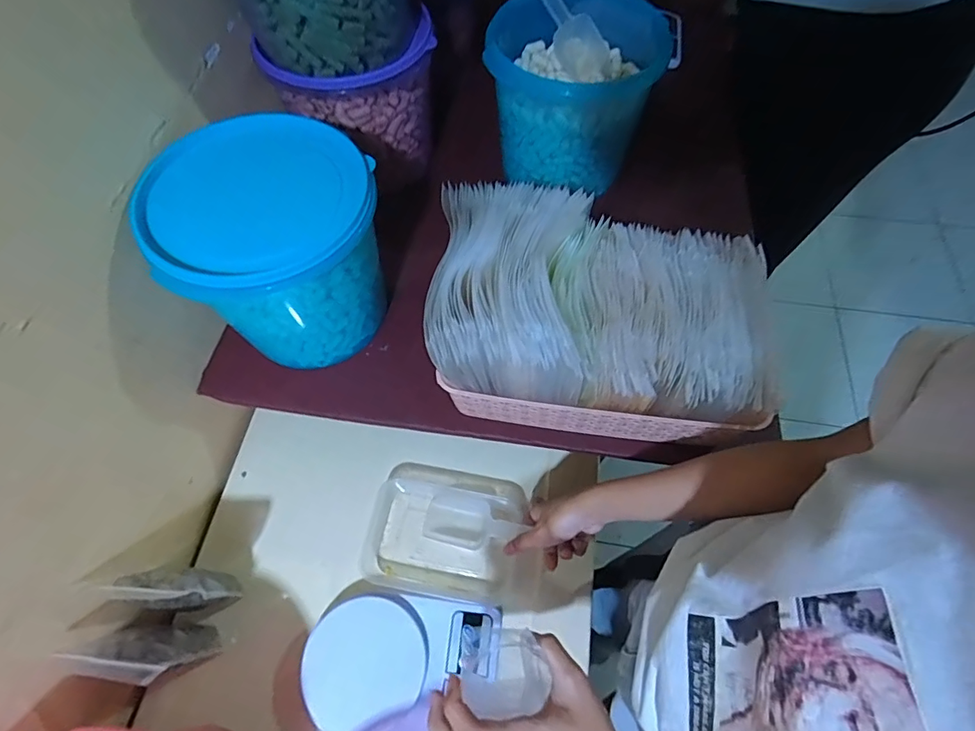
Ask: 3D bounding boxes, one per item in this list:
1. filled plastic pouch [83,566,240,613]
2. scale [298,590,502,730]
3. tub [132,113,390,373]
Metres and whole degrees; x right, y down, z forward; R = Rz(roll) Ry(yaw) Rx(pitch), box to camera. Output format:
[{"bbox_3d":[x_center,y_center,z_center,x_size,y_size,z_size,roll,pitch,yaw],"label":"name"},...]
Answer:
[{"bbox_3d":[-0.321,0.228,0.494,0.095,0.151,0.045,-1,63,1],"label":"filled plastic pouch"},{"bbox_3d":[-0.090,0.316,0.509,0.193,0.036,0.143,9,63,6],"label":"scale"},{"bbox_3d":[-0.203,-0.122,0.514,0.179,0.186,0.173,0,63,1],"label":"tub"}]

